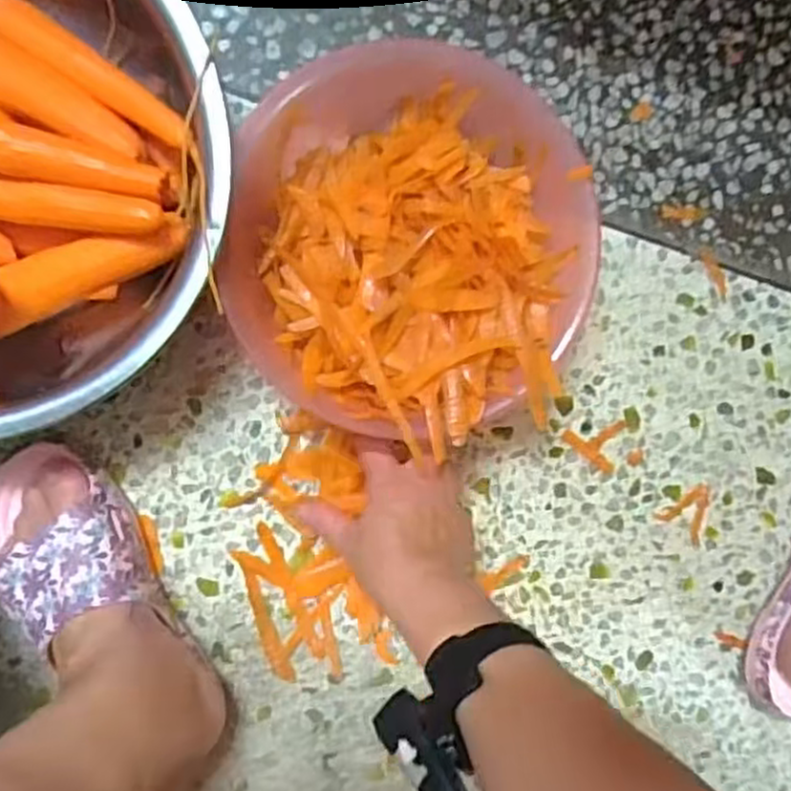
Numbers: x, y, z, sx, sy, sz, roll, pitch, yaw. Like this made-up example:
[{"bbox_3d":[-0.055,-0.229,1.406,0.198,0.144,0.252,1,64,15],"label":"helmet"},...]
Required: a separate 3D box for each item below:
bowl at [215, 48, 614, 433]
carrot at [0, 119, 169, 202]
[{"bbox_3d":[0.006,-0.107,0.518,0.243,0.104,0.244,-1,95,-7],"label":"bowl"},{"bbox_3d":[-0.239,-0.153,0.453,0.187,0.029,0.036,14,95,-8],"label":"carrot"}]

